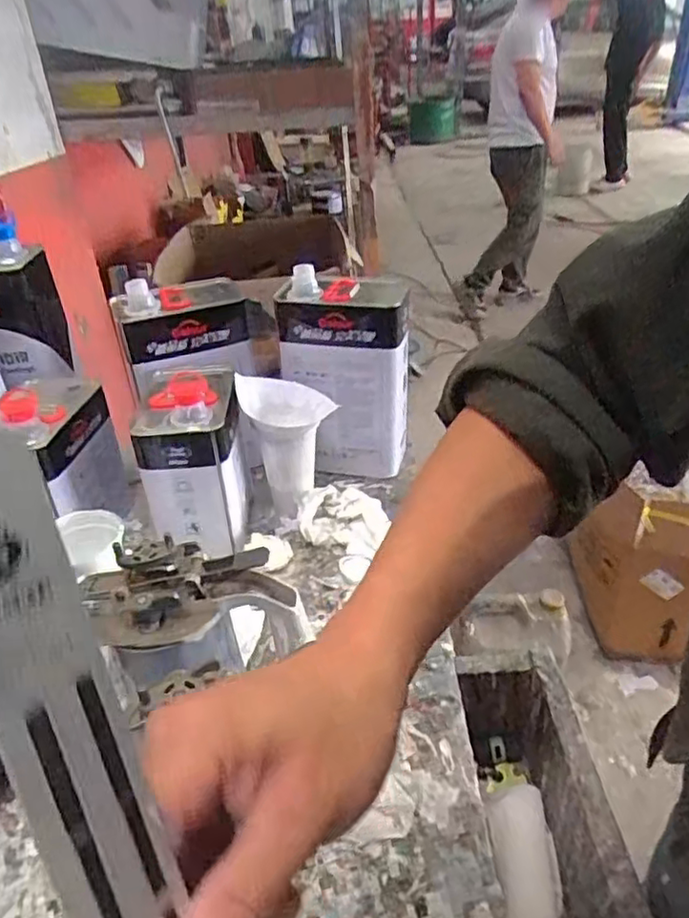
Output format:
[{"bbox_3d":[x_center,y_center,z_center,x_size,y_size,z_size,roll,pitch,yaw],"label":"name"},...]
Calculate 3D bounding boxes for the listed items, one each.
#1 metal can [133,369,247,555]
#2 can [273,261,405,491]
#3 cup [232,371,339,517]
[{"bbox_3d":[-0.185,-0.010,0.819,0.113,0.188,0.180,-7,33,-6],"label":"metal can"},{"bbox_3d":[0.005,-0.114,0.942,0.174,0.284,0.140,1,33,6],"label":"can"},{"bbox_3d":[-0.071,-0.019,0.855,0.115,0.167,0.108,-10,34,-11],"label":"cup"}]

